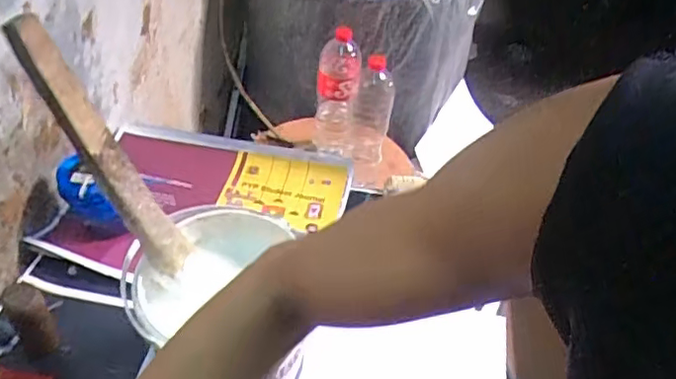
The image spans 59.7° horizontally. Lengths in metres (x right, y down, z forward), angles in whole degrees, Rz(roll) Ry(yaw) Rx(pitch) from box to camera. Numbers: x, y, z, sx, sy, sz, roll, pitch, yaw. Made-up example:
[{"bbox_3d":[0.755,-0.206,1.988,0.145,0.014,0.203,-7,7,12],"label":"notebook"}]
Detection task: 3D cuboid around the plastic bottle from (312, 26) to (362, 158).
[{"bbox_3d":[-0.001,-0.196,1.214,0.085,0.264,0.082,1,46,-5],"label":"plastic bottle"}]

